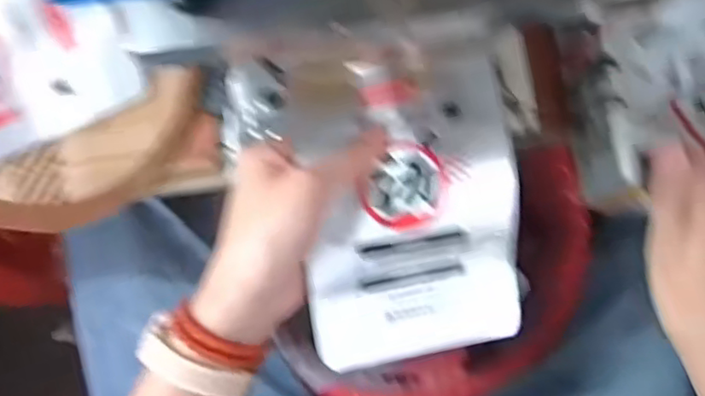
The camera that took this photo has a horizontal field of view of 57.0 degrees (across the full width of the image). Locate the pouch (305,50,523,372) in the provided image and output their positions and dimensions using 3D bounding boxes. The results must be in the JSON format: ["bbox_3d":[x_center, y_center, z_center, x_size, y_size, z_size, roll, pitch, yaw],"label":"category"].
[{"bbox_3d":[0.033,0.006,0.363,0.117,0.022,0.163,-6,94,-14],"label":"pouch"}]

